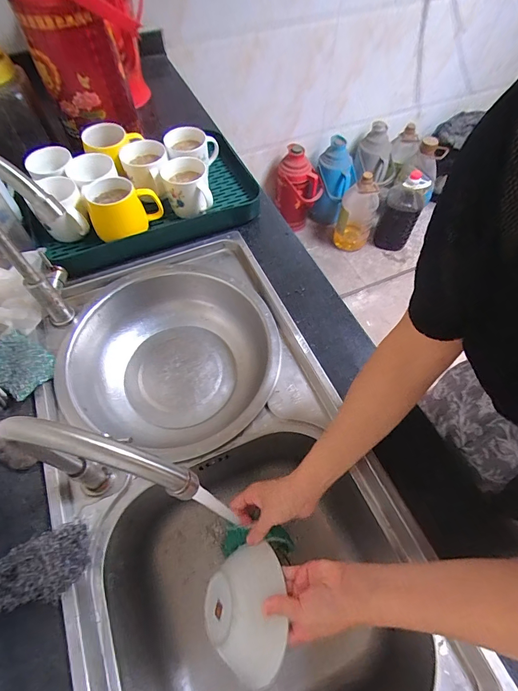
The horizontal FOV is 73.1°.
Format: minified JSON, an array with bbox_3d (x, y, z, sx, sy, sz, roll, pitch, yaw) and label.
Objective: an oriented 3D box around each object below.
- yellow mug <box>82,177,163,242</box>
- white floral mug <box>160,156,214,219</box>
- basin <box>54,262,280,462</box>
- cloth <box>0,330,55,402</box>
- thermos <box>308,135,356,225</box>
[{"bbox_3d":[-0.231,-0.232,0.616,0.120,0.085,0.080,-14,61,-10],"label":"yellow mug"},{"bbox_3d":[-0.135,-0.292,0.652,0.085,0.072,0.092,-11,59,-7],"label":"white floral mug"},{"bbox_3d":[-0.140,0.017,0.596,0.333,0.100,0.309,1,59,-1],"label":"basin"},{"bbox_3d":[-0.361,0.029,0.526,0.114,0.024,0.075,30,63,15],"label":"cloth"},{"bbox_3d":[0.320,-0.706,1.593,0.169,0.352,0.175,-2,59,-1],"label":"thermos"}]

